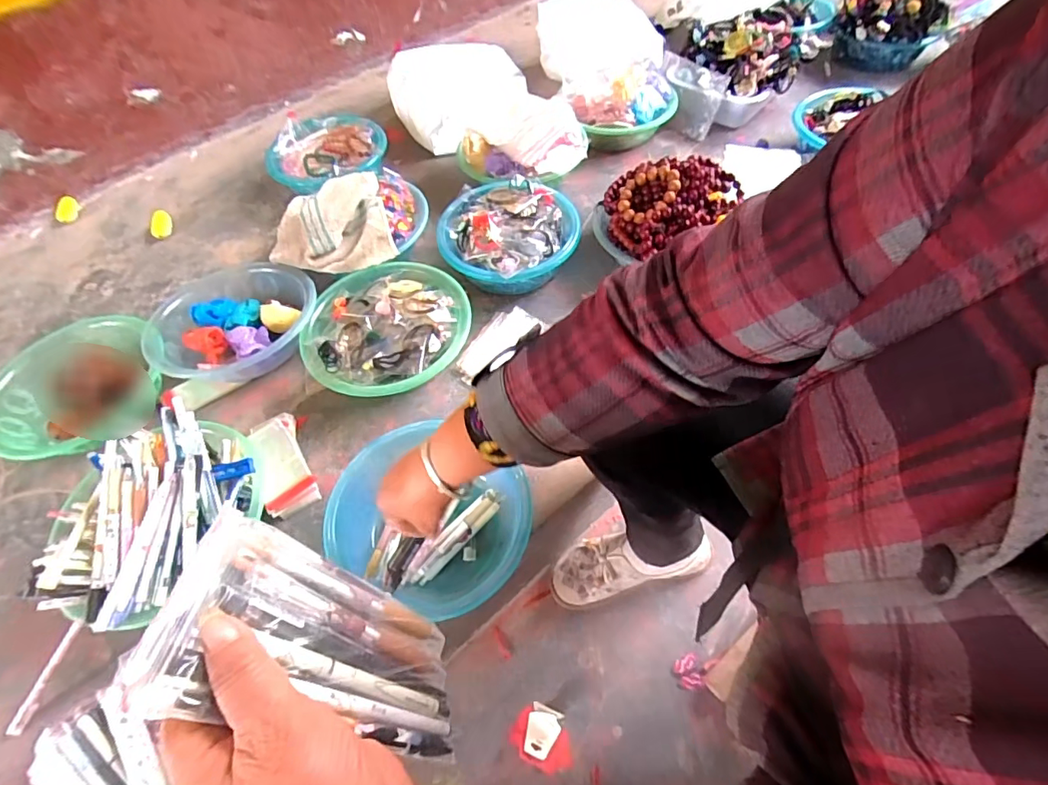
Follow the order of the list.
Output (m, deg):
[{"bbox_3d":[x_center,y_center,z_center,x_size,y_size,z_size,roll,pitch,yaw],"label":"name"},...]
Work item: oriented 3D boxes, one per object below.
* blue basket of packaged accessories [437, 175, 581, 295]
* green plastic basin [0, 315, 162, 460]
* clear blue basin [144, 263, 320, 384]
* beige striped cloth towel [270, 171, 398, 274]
[{"bbox_3d":[-0.024,-0.251,0.823,0.214,0.095,0.214,-4,55,2],"label":"blue basket of packaged accessories"},{"bbox_3d":[-0.642,0.000,0.732,0.200,0.088,0.200,-2,55,3],"label":"green plastic basin"},{"bbox_3d":[-0.424,-0.097,0.773,0.228,0.081,0.222,-2,55,3],"label":"clear blue basin"},{"bbox_3d":[-0.317,-0.274,0.809,0.189,0.057,0.203,-17,55,-7],"label":"beige striped cloth towel"}]

